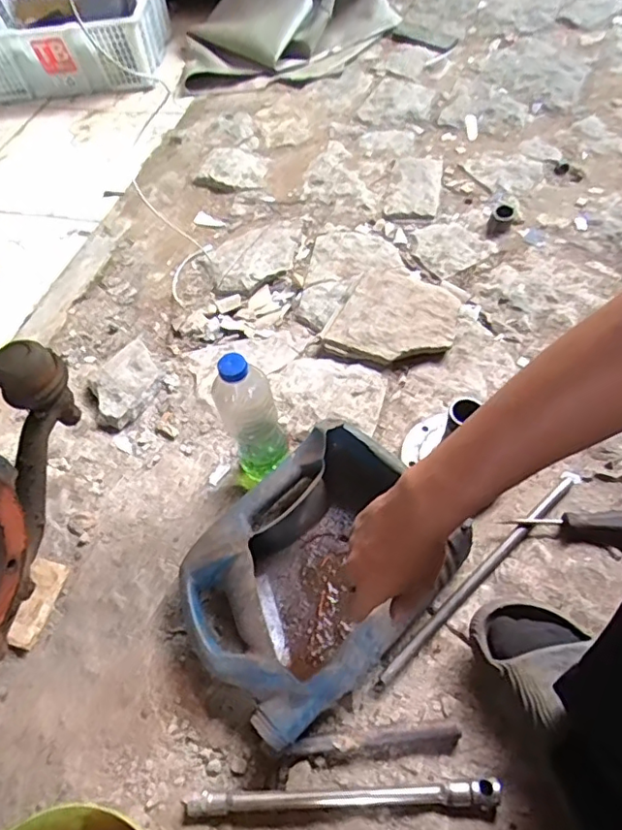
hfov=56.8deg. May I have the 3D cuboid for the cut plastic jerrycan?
[{"bbox_3d":[0.000,0.178,0.671,0.295,0.099,0.238,-39,62,-19],"label":"cut plastic jerrycan"}]

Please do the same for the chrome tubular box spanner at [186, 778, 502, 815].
[{"bbox_3d":[0.029,0.377,0.569,0.307,0.016,0.020,-4,57,2],"label":"chrome tubular box spanner"}]

